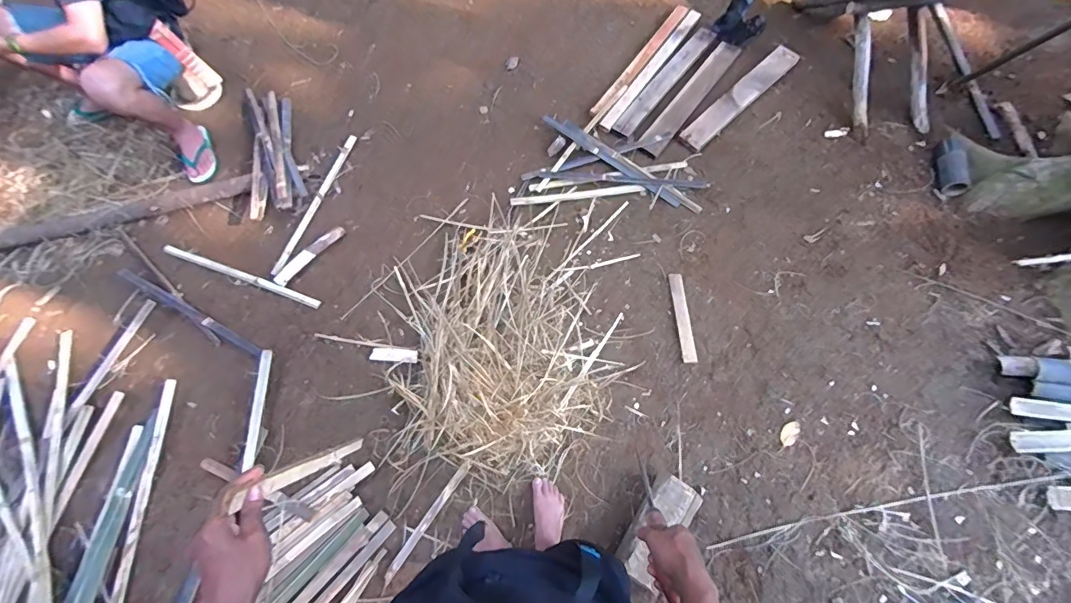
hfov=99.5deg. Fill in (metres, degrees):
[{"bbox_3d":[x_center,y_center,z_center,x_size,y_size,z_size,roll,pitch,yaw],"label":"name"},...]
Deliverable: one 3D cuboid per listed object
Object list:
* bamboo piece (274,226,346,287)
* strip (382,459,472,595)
[{"bbox_3d":[-0.833,-0.172,1.676,0.057,0.019,0.299,38,76,12],"label":"bamboo piece"},{"bbox_3d":[-0.315,0.638,1.316,0.030,0.010,0.396,33,75,10],"label":"strip"}]

